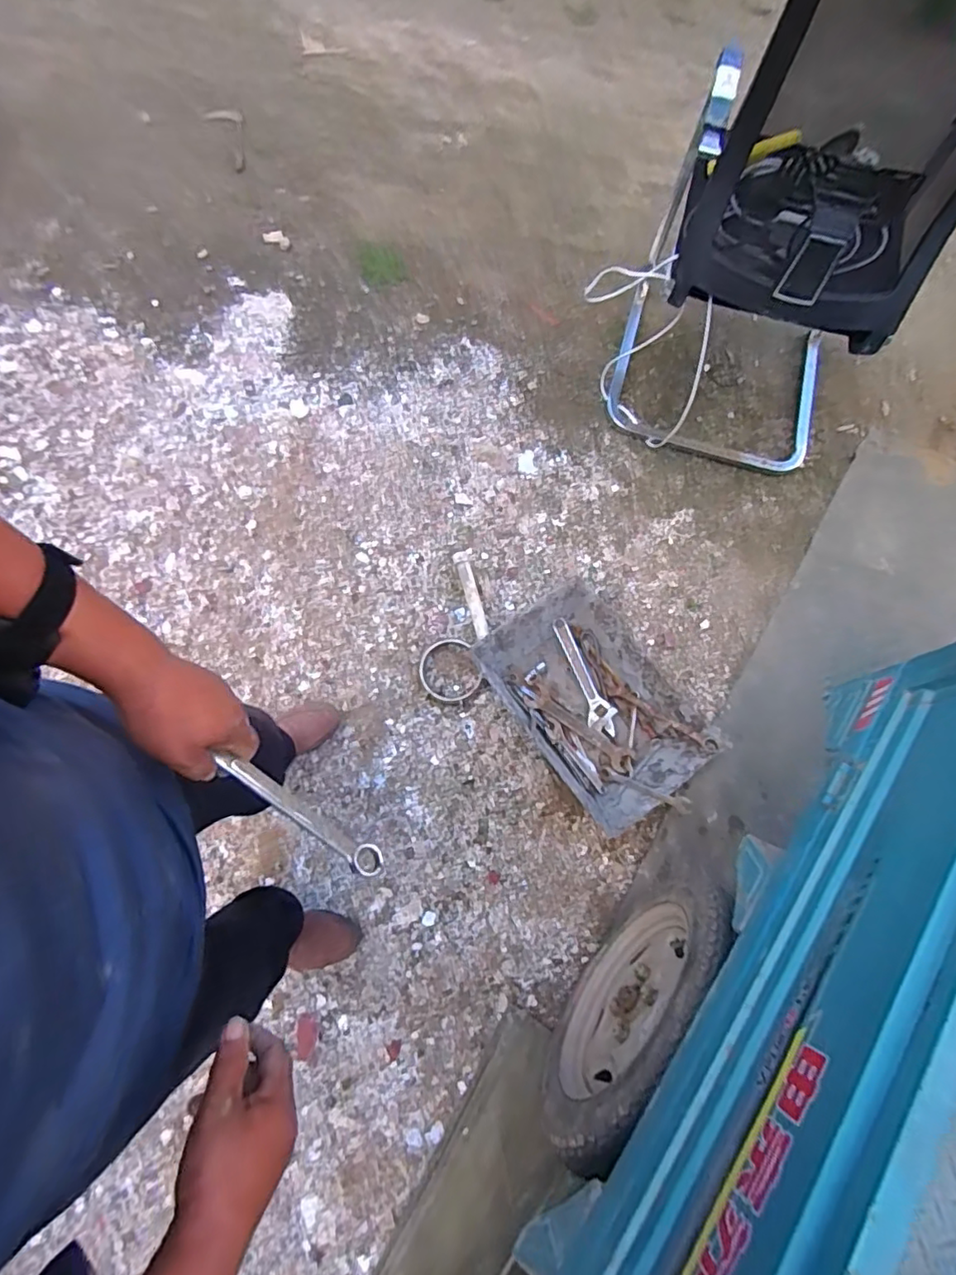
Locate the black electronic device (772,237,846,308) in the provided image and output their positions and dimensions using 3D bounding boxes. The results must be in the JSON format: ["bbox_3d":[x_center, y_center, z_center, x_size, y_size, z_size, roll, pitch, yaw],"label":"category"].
[{"bbox_3d":[0.603,-0.670,1.038,0.074,0.105,0.022,15,46,4],"label":"black electronic device"}]

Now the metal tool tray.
[{"bbox_3d":[0.243,0.146,1.232,0.306,0.111,0.476,-34,75,-13],"label":"metal tool tray"}]

